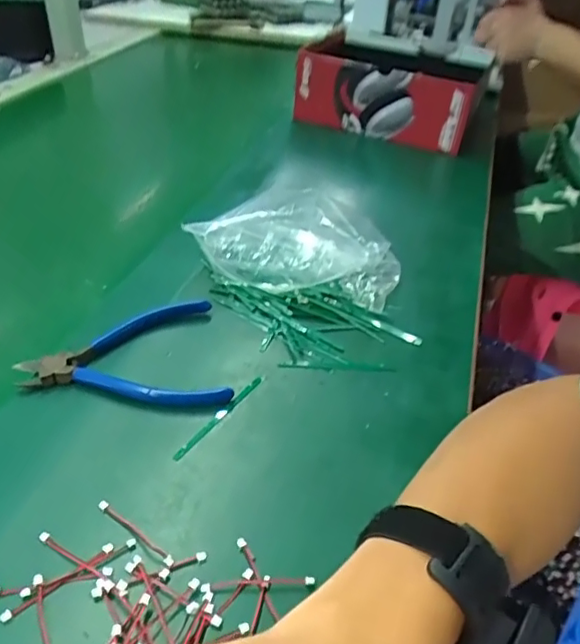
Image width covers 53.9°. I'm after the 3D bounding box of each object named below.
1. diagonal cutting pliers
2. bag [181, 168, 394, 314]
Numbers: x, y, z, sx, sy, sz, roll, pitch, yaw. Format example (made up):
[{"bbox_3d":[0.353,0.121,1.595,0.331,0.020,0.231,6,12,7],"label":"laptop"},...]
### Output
[{"bbox_3d":[-0.118,0.022,0.412,0.137,0.013,0.105,-4,39,-11],"label":"diagonal cutting pliers"},{"bbox_3d":[0.008,-0.069,0.498,0.177,0.066,0.104,10,38,6],"label":"bag"}]

